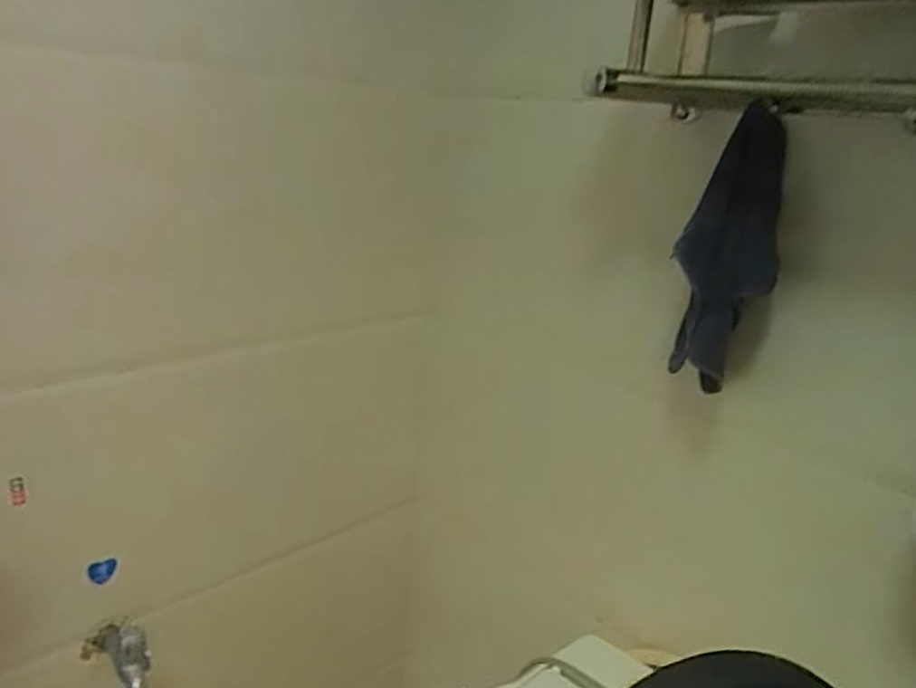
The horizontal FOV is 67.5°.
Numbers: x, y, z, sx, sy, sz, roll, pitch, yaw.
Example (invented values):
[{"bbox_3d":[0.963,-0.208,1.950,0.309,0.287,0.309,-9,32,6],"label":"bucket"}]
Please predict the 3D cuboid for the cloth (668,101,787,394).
[{"bbox_3d":[0.228,-0.075,0.587,0.080,0.220,0.048,5,18,1],"label":"cloth"}]

